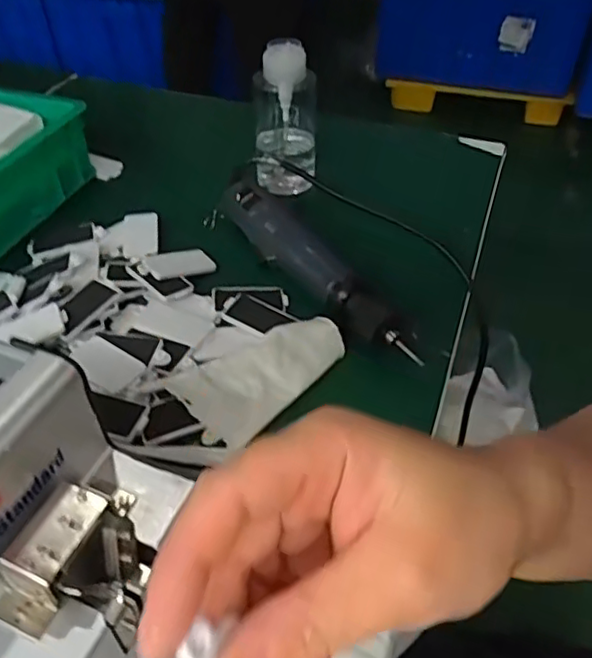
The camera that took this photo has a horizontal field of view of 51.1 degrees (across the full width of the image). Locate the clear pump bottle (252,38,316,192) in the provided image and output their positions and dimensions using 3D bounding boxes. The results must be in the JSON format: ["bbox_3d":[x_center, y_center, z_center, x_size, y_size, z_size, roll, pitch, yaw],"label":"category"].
[{"bbox_3d":[-0.009,-0.204,0.617,0.063,0.146,0.076,-1,49,-1],"label":"clear pump bottle"}]

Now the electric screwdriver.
[{"bbox_3d":[0.009,-0.055,0.532,0.041,0.031,0.257,-31,56,-24],"label":"electric screwdriver"}]

